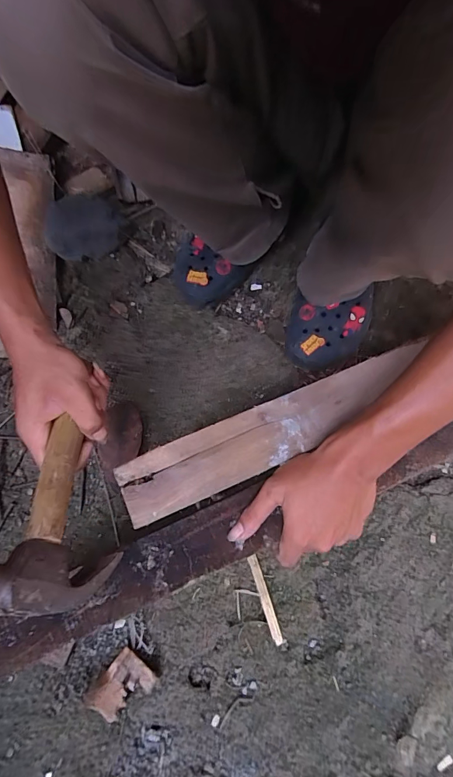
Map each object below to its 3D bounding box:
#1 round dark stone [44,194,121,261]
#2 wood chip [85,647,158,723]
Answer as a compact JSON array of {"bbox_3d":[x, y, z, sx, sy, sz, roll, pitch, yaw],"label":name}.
[{"bbox_3d":[-0.214,-0.240,0.572,0.103,0.079,0.066,-22,72,-7],"label":"round dark stone"},{"bbox_3d":[-0.111,0.319,0.410,0.047,0.021,0.061,41,76,13],"label":"wood chip"}]

